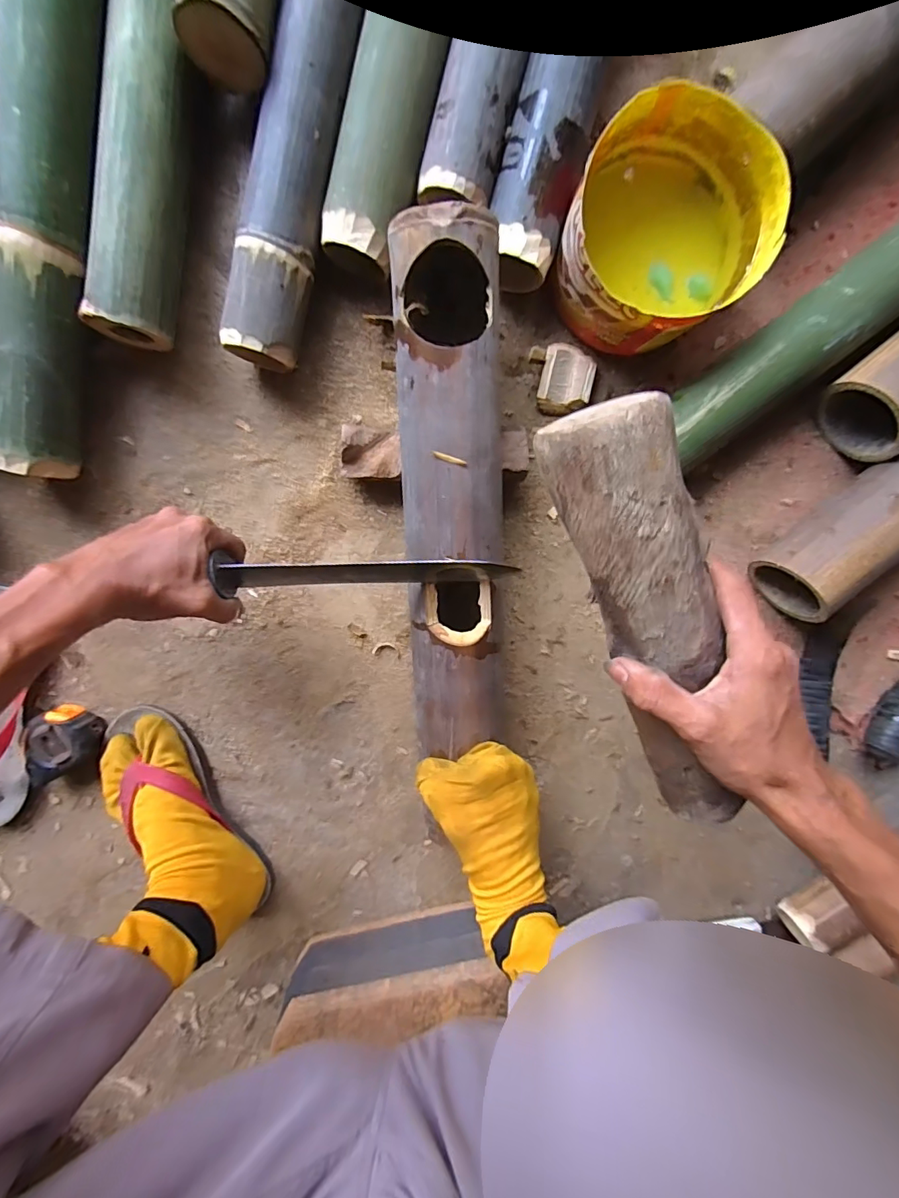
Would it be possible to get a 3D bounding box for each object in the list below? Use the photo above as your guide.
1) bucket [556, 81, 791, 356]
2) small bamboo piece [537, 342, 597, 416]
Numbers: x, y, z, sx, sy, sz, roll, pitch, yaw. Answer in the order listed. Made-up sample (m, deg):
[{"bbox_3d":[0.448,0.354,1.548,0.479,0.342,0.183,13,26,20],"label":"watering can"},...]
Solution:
[{"bbox_3d":[0.171,-0.291,0.405,0.144,0.090,0.153,0,99,-3],"label":"bucket"},{"bbox_3d":[0.109,-0.203,0.463,0.048,0.013,0.062,10,98,-4],"label":"small bamboo piece"}]

